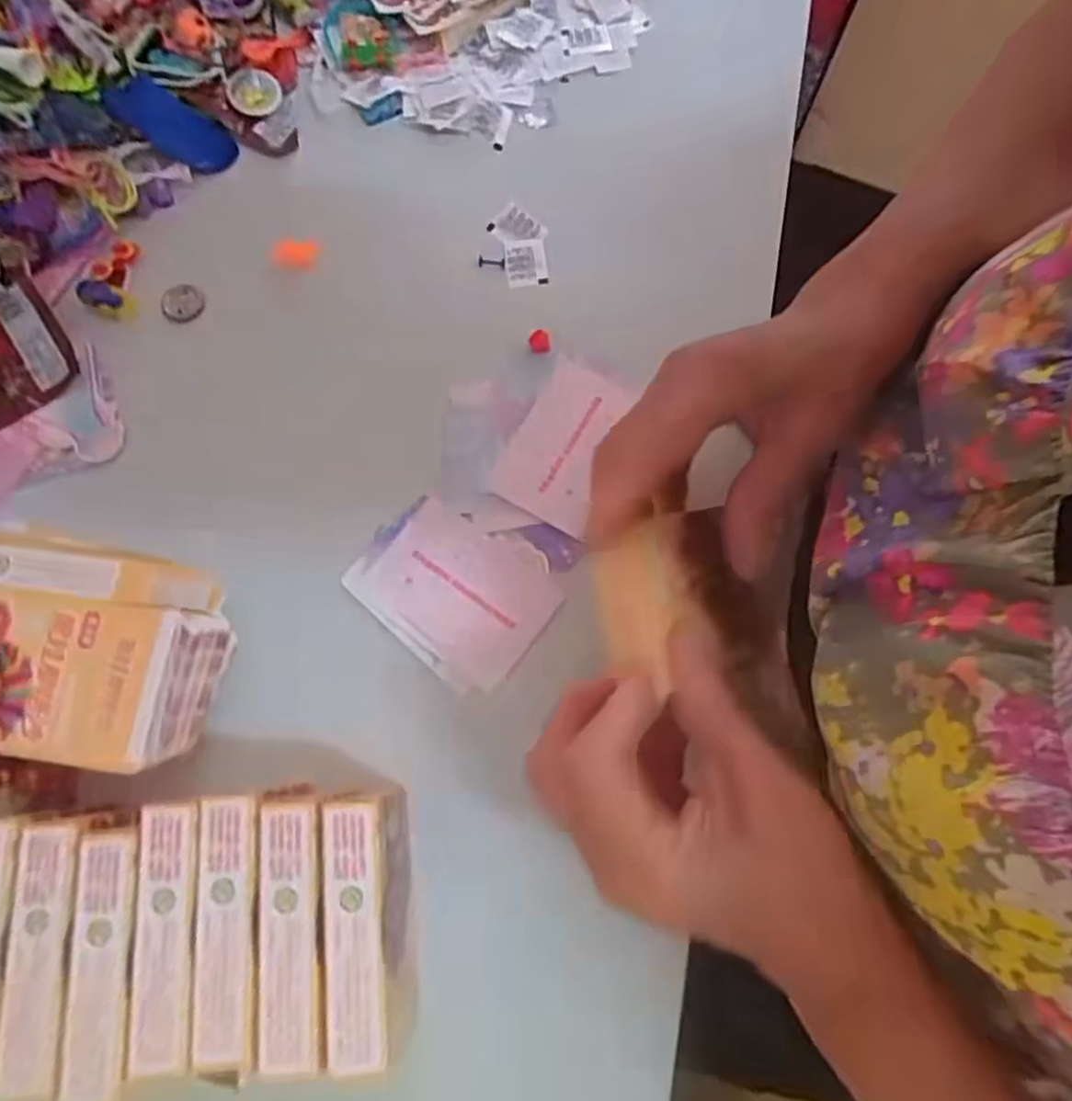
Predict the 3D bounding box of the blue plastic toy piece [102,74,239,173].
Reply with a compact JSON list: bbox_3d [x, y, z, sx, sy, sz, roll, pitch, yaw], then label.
[{"bbox_3d":[-0.220,-0.258,0.409,0.076,0.004,0.033,30,87,-8],"label":"blue plastic toy piece"}]

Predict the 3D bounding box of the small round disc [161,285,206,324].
[{"bbox_3d":[-0.205,-0.144,0.390,0.023,0.004,0.023,-1,74,2],"label":"small round disc"}]

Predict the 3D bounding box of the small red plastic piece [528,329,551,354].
[{"bbox_3d":[0.002,-0.115,0.372,0.011,0.004,0.013,-7,76,-2],"label":"small red plastic piece"}]

